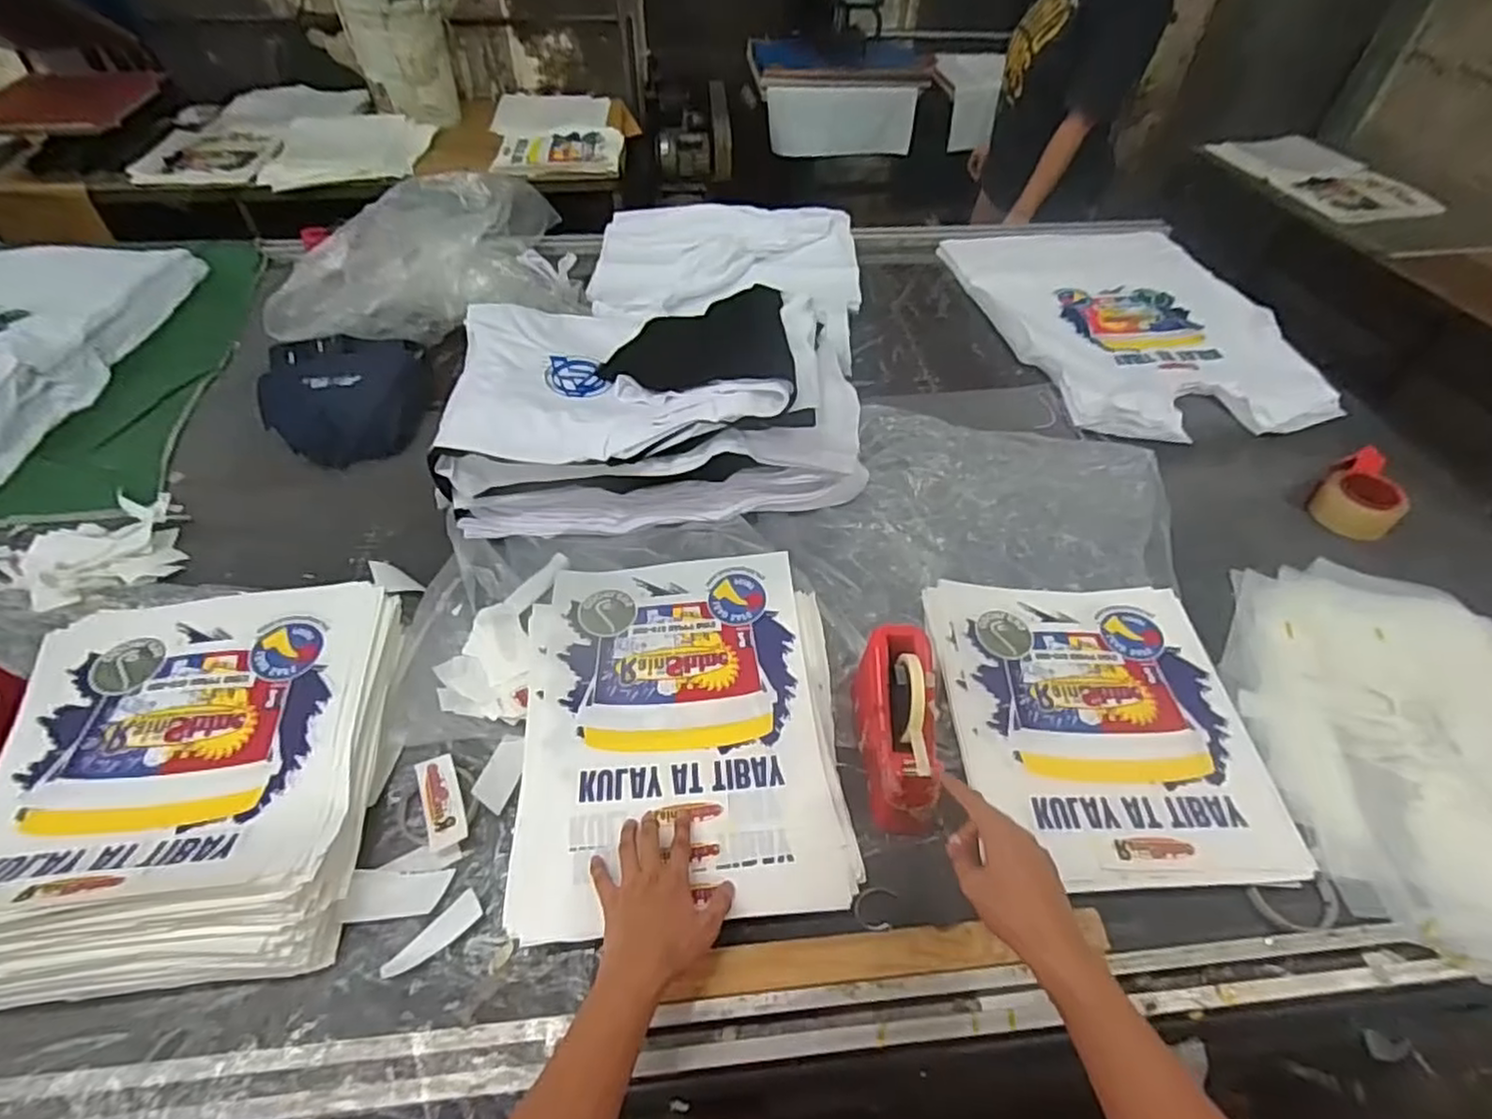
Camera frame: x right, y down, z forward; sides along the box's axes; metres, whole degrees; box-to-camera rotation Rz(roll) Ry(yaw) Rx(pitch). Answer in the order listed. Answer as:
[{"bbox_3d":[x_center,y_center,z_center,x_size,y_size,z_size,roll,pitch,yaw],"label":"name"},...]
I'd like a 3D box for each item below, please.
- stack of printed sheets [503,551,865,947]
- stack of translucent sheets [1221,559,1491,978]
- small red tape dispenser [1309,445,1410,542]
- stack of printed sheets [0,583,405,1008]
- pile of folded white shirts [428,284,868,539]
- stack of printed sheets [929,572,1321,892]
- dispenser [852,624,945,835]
[{"bbox_3d":[-0.075,0.179,0.806,0.354,0.030,0.441,-3,49,-6],"label":"stack of printed sheets"},{"bbox_3d":[0.783,0.193,0.793,0.345,0.090,0.565,8,48,4],"label":"stack of translucent sheets"},{"bbox_3d":[0.957,-0.100,1.072,0.178,0.059,0.109,-30,56,-27],"label":"small red tape dispenser"},{"bbox_3d":[-0.590,0.207,0.722,0.380,0.077,0.410,-4,49,-7],"label":"stack of printed sheets"},{"bbox_3d":[-0.138,-0.244,1.059,0.592,0.195,0.387,-3,49,-6],"label":"pile of folded white shirts"},{"bbox_3d":[0.416,0.183,0.822,0.340,0.022,0.384,-1,48,-4],"label":"stack of printed sheets"},{"bbox_3d":[0.170,0.182,0.767,0.078,0.129,0.219,2,61,-1],"label":"dispenser"}]

